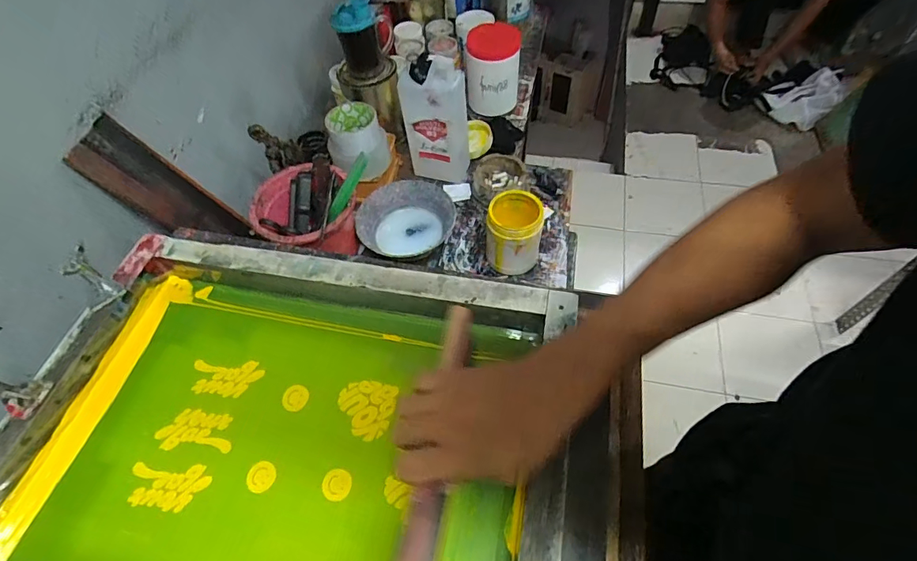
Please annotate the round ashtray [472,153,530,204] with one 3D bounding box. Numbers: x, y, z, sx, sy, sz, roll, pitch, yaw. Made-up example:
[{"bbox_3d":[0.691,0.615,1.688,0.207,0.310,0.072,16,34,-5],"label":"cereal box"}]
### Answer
[{"bbox_3d":[0.075,-0.176,0.796,0.099,0.044,0.091,-2,56,3],"label":"round ashtray"}]

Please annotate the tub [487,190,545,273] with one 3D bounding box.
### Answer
[{"bbox_3d":[0.086,-0.069,0.688,0.075,0.112,0.077,-2,56,3],"label":"tub"}]

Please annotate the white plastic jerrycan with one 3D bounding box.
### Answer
[{"bbox_3d":[-0.038,-0.264,0.773,0.106,0.215,0.058,-3,56,3],"label":"white plastic jerrycan"}]

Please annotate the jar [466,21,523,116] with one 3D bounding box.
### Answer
[{"bbox_3d":[0.070,-0.422,0.900,0.099,0.136,0.088,1,57,5],"label":"jar"}]

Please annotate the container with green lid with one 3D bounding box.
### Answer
[{"bbox_3d":[-0.171,-0.231,0.778,0.099,0.104,0.084,-16,57,-6],"label":"container with green lid"}]

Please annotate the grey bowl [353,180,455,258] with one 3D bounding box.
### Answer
[{"bbox_3d":[-0.085,-0.099,0.743,0.159,0.049,0.142,-15,57,-5],"label":"grey bowl"}]

